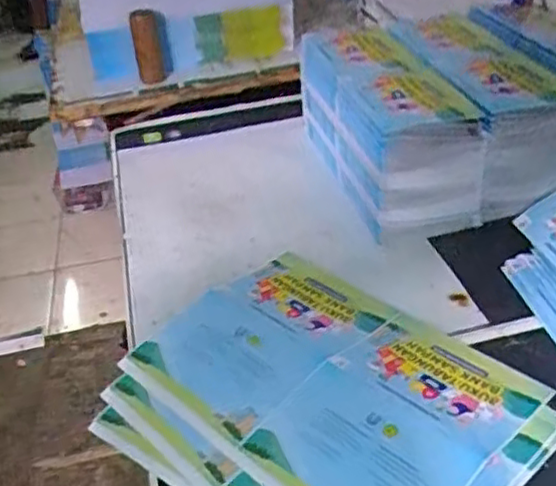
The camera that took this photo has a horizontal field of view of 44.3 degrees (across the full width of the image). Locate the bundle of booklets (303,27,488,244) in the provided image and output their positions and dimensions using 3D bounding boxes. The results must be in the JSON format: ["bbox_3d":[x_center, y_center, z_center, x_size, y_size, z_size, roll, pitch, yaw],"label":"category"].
[{"bbox_3d":[0.129,-0.151,0.844,0.126,0.140,0.335,-10,38,-6],"label":"bundle of booklets"}]

